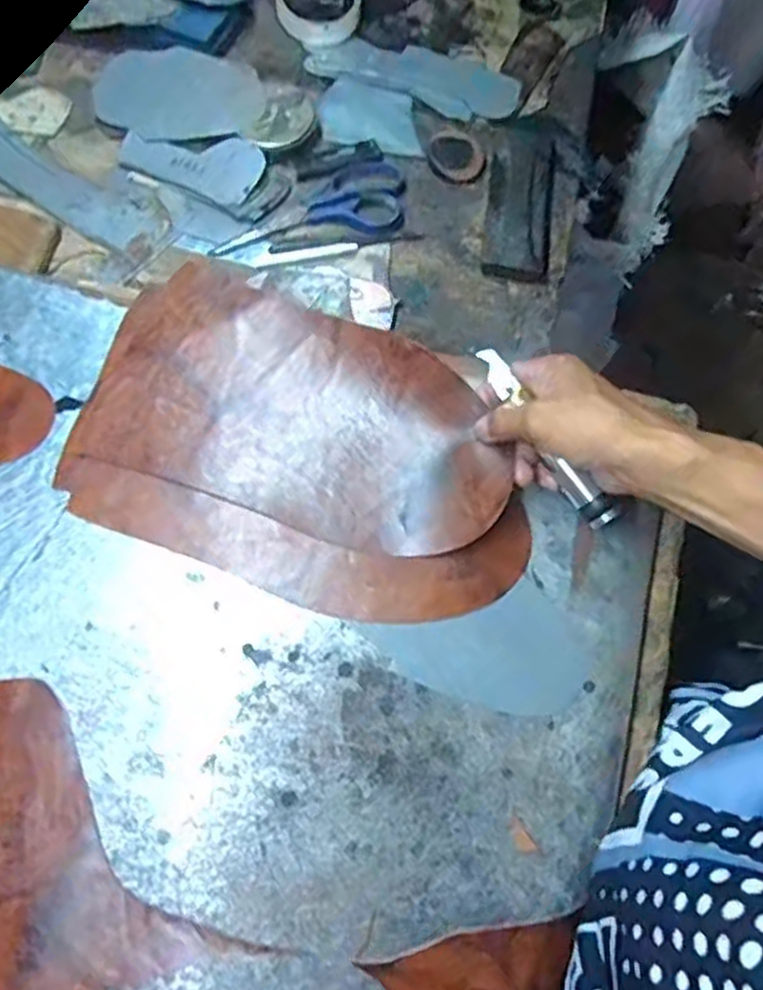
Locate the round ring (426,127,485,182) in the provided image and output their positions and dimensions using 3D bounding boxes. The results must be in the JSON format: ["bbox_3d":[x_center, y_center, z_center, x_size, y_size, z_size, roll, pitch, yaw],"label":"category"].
[{"bbox_3d":[0.067,-0.311,0.664,0.050,0.007,0.059,-35,78,-15],"label":"round ring"}]

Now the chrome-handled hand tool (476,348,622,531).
[{"bbox_3d":[0.109,-0.040,0.491,0.019,0.018,0.143,-32,80,-14],"label":"chrome-handled hand tool"}]

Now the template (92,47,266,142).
[{"bbox_3d":[-0.186,-0.366,0.670,0.157,0.009,0.086,3,87,4],"label":"template"}]

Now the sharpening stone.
[{"bbox_3d":[0.123,-0.252,0.643,0.059,0.013,0.143,10,71,-2],"label":"sharpening stone"}]

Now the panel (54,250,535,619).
[{"bbox_3d":[-0.055,-0.040,0.529,0.333,0.043,0.212,21,69,6],"label":"panel"}]

